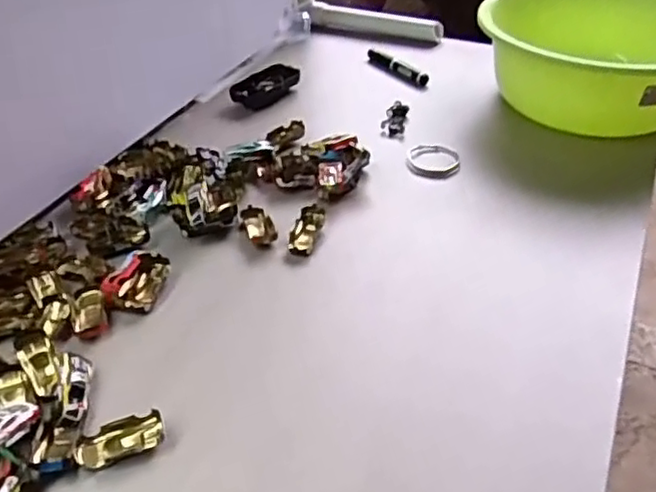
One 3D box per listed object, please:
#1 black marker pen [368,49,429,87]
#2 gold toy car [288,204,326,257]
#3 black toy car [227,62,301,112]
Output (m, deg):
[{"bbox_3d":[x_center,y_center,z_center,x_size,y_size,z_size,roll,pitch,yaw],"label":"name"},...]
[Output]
[{"bbox_3d":[0.101,-0.275,1.014,0.023,0.015,0.135,-24,44,-26],"label":"black marker pen"},{"bbox_3d":[-0.023,-0.018,0.689,0.027,0.015,0.066,10,40,13],"label":"gold toy car"},{"bbox_3d":[-0.082,-0.230,0.946,0.050,0.028,0.110,31,48,33],"label":"black toy car"}]

